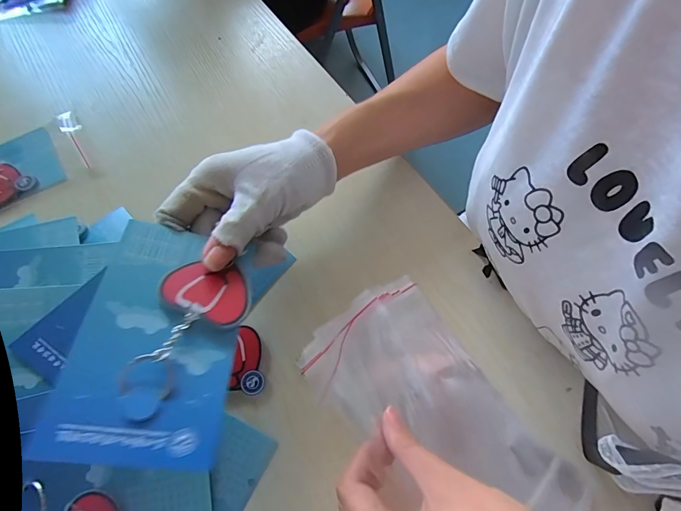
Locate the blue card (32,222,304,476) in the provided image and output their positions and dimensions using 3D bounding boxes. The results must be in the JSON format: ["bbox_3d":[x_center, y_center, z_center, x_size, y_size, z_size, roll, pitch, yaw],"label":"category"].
[{"bbox_3d":[-0.091,0.043,0.212,0.099,0.010,0.131,13,55,-12],"label":"blue card"}]

